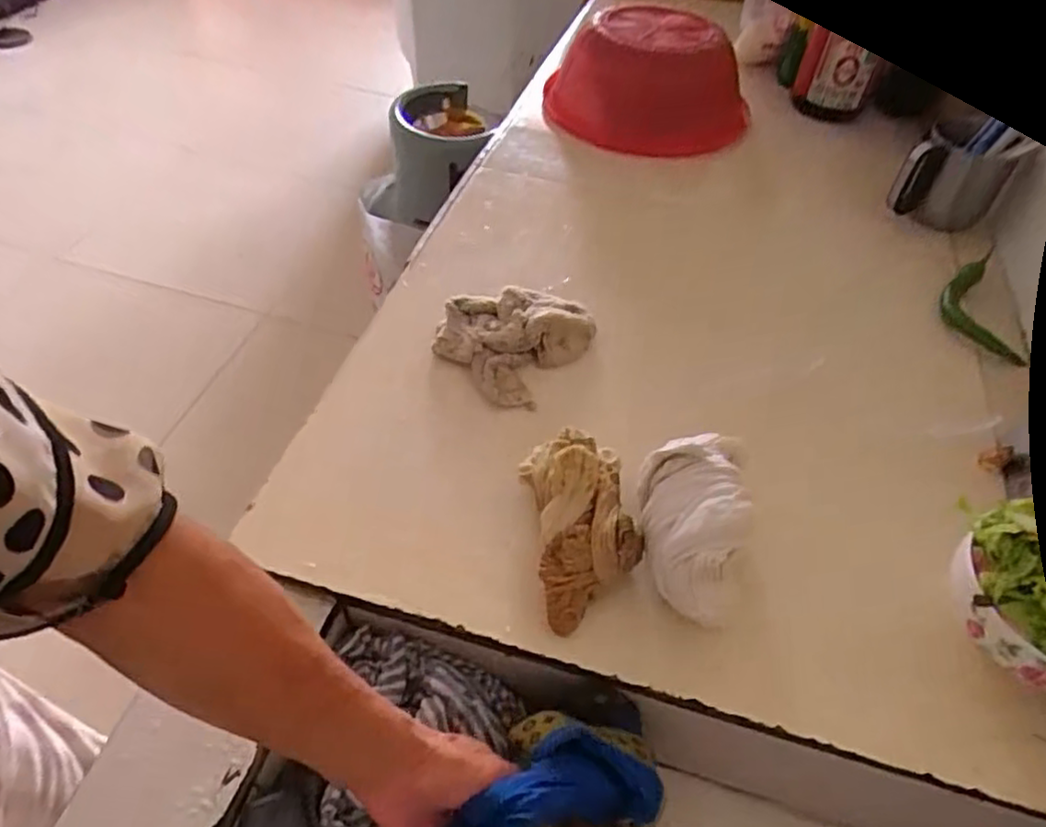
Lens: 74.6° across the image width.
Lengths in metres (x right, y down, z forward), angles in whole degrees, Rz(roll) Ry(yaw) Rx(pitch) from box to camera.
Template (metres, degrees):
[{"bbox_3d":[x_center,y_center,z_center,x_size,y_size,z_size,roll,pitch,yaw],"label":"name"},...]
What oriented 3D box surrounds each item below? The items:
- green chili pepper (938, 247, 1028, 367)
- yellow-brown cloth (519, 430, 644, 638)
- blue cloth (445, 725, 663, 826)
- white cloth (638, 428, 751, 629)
[{"bbox_3d":[0.488,-0.113,0.741,0.066,0.025,0.141,3,62,-3],"label":"green chili pepper"},{"bbox_3d":[0.045,0.080,0.512,0.078,0.062,0.144,-5,50,-10],"label":"yellow-brown cloth"},{"bbox_3d":[0.019,0.234,0.417,0.131,0.041,0.063,-14,52,-18],"label":"blue cloth"},{"bbox_3d":[0.126,0.071,0.498,0.080,0.060,0.143,8,49,2],"label":"white cloth"}]

